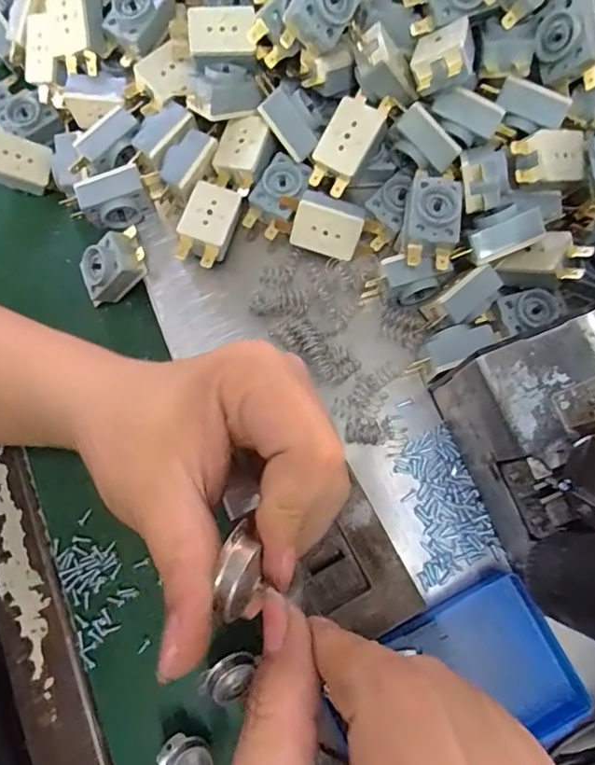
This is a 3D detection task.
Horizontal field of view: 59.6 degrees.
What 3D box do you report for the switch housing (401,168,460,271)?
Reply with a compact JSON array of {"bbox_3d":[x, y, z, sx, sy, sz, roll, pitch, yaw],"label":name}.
[{"bbox_3d":[0.070,-0.085,0.271,0.027,0.011,0.047,9,78,3],"label":"switch housing"}]

